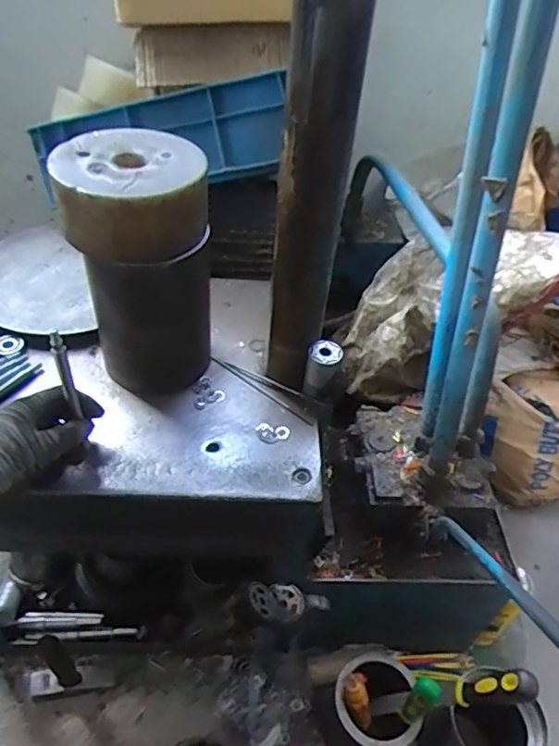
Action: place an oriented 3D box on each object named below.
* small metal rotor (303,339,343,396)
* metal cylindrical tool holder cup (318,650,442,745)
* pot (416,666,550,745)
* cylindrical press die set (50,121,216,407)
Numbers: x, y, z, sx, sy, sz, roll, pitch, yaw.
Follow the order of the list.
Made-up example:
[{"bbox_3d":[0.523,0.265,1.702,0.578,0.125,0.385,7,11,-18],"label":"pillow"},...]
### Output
[{"bbox_3d":[0.051,-0.001,0.670,0.038,0.071,0.041,10,45,5],"label":"small metal rotor"},{"bbox_3d":[0.121,0.471,0.776,0.110,0.150,0.107,31,50,24],"label":"metal cylindrical tool holder cup"},{"bbox_3d":[0.268,0.441,0.706,0.120,0.309,0.107,-16,48,-20],"label":"pot"},{"bbox_3d":[-0.153,-0.113,0.636,0.133,0.256,0.135,2,45,-2],"label":"cylindrical press die set"}]

